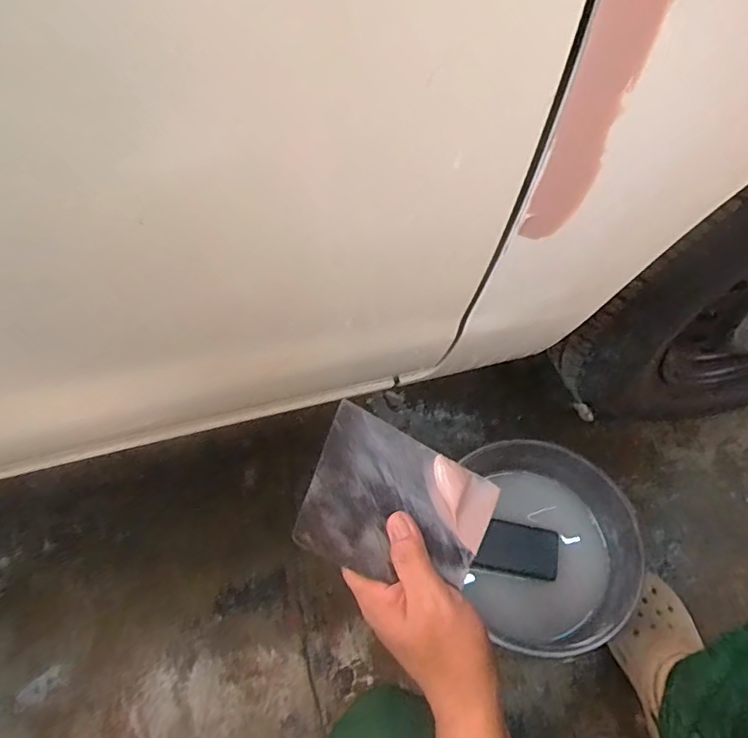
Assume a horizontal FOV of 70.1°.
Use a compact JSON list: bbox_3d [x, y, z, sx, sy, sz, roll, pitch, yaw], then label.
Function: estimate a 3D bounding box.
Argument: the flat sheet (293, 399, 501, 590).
[{"bbox_3d":[0.020,0.095,0.362,0.136,0.005,0.095,32,65,-18],"label":"flat sheet"}]

